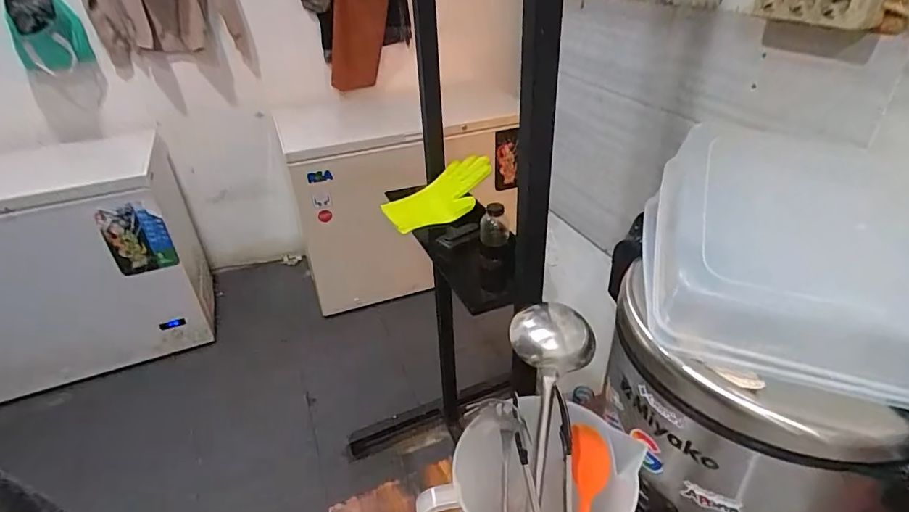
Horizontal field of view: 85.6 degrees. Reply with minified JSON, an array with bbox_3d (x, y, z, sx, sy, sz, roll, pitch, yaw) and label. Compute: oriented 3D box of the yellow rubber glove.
[{"bbox_3d":[-0.038,-0.132,1.109,0.259,0.085,0.136,-27,27,22],"label":"yellow rubber glove"}]

